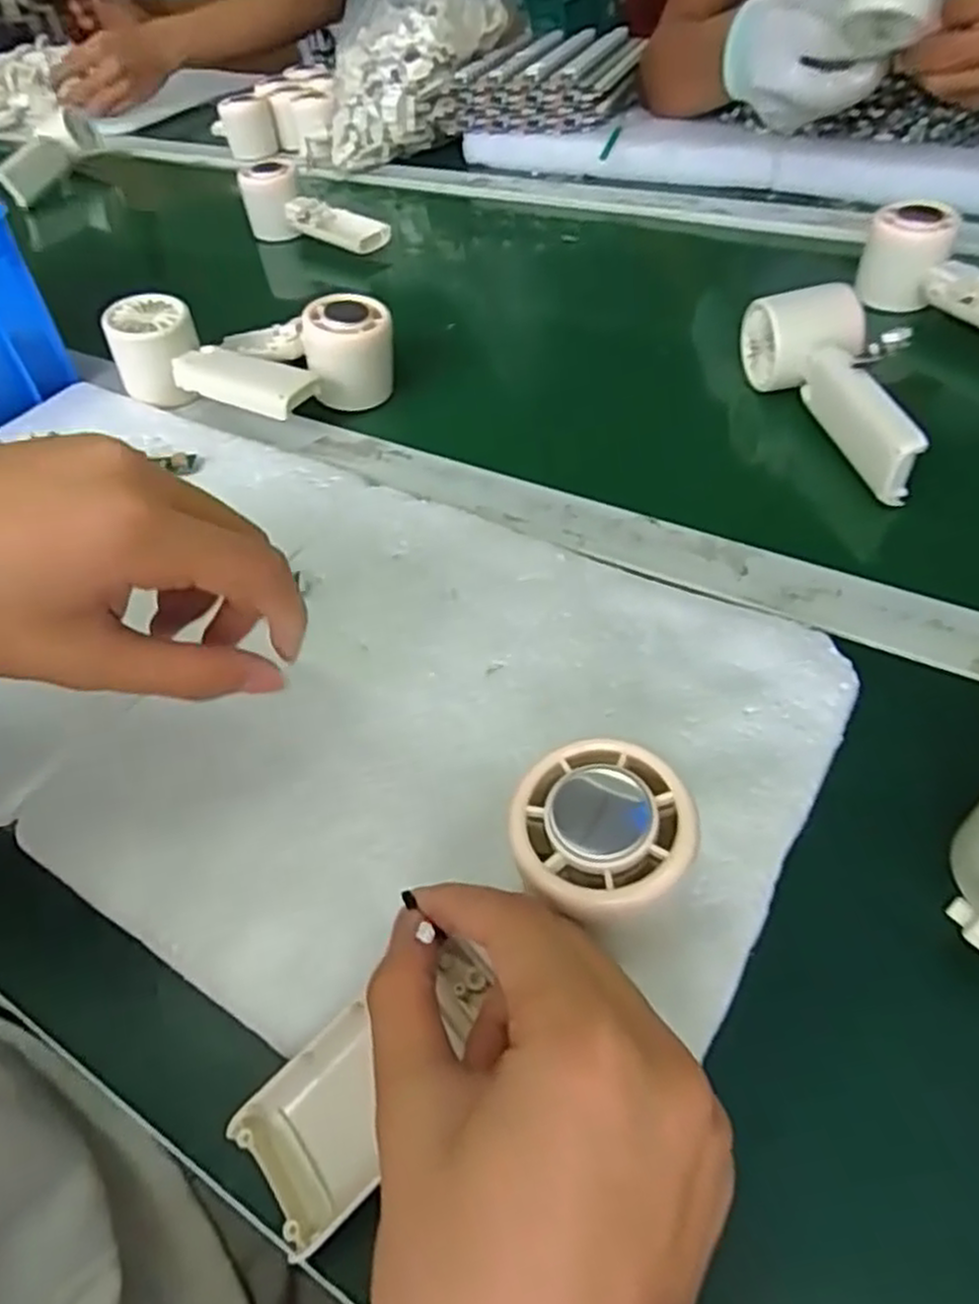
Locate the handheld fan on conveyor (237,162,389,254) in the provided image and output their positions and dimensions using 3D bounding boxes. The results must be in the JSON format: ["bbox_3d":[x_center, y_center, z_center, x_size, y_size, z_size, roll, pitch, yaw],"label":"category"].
[{"bbox_3d":[-0.165,-0.407,0.696,0.153,0.048,0.047,31,60,29],"label":"handheld fan on conveyor"}]

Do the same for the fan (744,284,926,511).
[{"bbox_3d":[0.190,-0.150,0.429,0.053,0.052,0.150,-5,48,2],"label":"fan"}]

